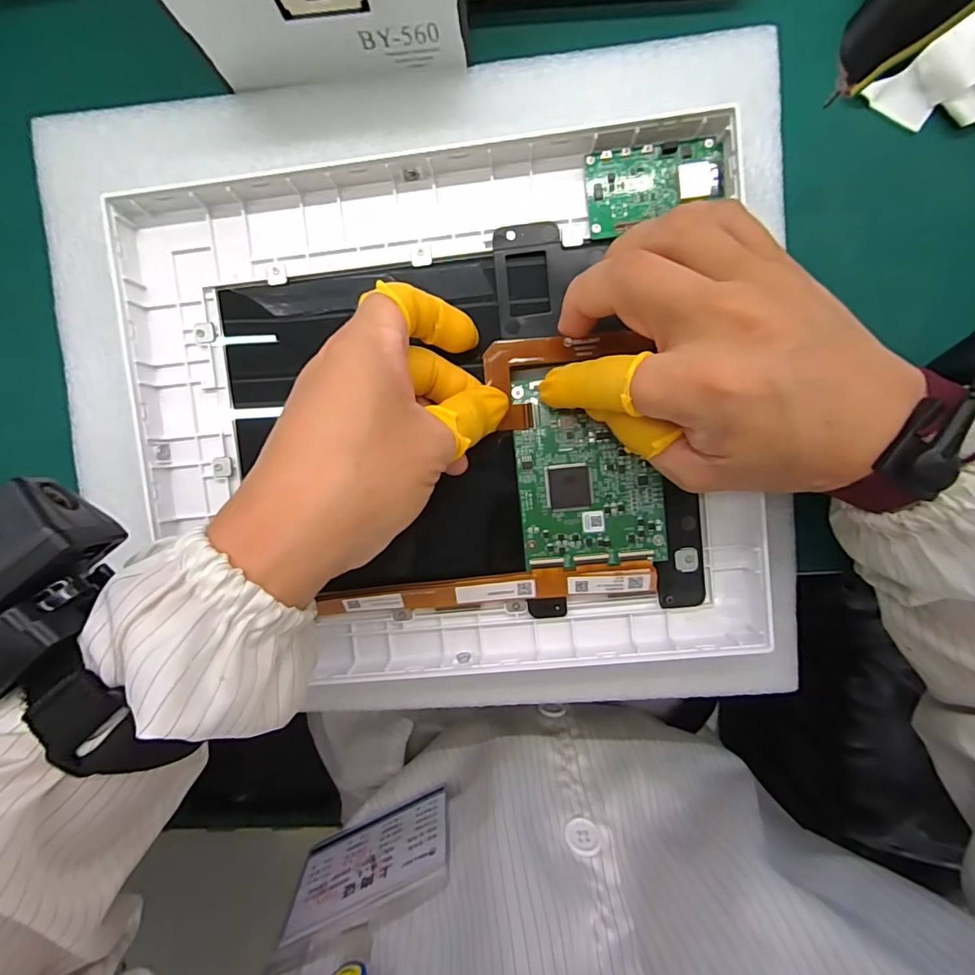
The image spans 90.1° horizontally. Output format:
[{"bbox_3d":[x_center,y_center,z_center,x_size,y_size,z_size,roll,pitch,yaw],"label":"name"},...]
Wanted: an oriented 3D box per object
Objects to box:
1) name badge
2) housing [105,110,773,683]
[{"bbox_3d":[-0.067,0.219,0.285,0.099,0.073,0.007,-23,92,4],"label":"name badge"},{"bbox_3d":[-0.024,-0.032,0.250,0.298,0.036,0.253,-7,94,0],"label":"housing"}]

